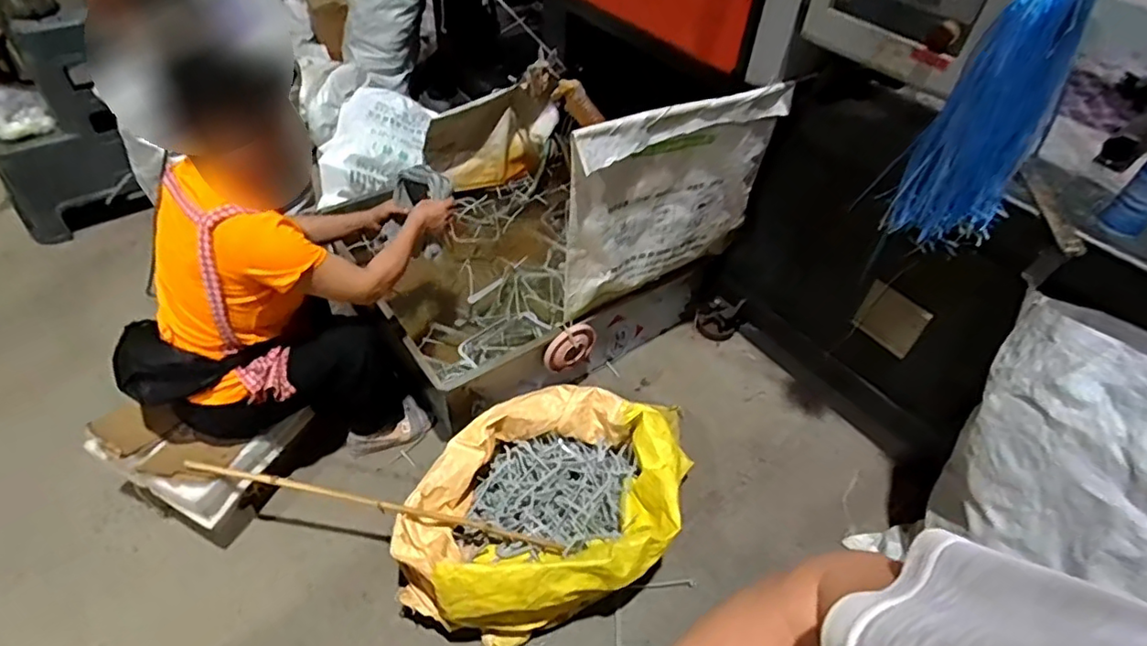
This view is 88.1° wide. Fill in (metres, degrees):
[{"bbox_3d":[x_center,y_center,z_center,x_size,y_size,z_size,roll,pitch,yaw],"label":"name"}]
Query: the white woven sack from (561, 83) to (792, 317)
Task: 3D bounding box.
[{"bbox_3d":[0.243,-0.300,1.446,0.565,0.494,0.080,-25,53,-24],"label":"white woven sack"}]

